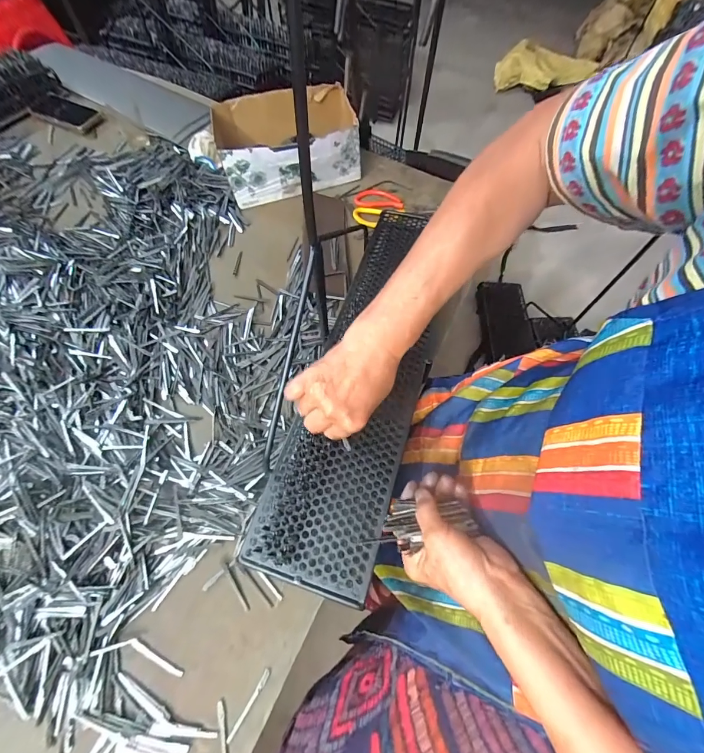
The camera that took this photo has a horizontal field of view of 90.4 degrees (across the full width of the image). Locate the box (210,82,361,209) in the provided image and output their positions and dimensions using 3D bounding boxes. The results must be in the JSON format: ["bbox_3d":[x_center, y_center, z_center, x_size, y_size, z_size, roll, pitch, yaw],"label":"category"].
[{"bbox_3d":[-0.136,-0.510,0.757,0.294,0.113,0.228,-15,63,-9],"label":"box"}]

